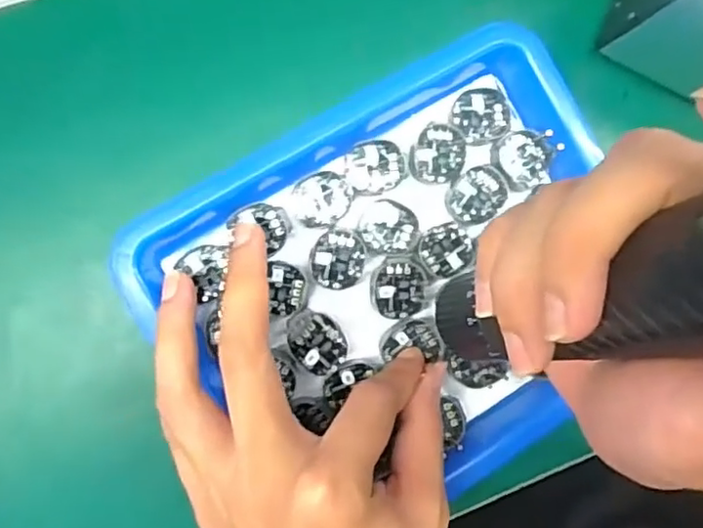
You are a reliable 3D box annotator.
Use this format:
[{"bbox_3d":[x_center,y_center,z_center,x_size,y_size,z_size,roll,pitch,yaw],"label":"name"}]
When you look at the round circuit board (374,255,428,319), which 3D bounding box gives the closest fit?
[{"bbox_3d":[0.023,0.011,0.289,0.025,0.004,0.028,-4,87,-7],"label":"round circuit board"}]

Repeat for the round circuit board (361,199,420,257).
[{"bbox_3d":[0.017,-0.017,0.289,0.027,0.004,0.025,0,87,-7],"label":"round circuit board"}]

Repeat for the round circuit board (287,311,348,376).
[{"bbox_3d":[-0.016,0.035,0.279,0.023,0.007,0.027,-30,91,-7],"label":"round circuit board"}]

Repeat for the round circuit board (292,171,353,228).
[{"bbox_3d":[-0.013,-0.029,0.284,0.027,0.004,0.024,-12,88,-7],"label":"round circuit board"}]

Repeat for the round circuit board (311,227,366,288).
[{"bbox_3d":[-0.006,-0.002,0.285,0.024,0.004,0.027,39,83,-3],"label":"round circuit board"}]

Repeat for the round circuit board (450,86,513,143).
[{"bbox_3d":[0.062,-0.070,0.295,0.027,0.004,0.025,0,87,-7],"label":"round circuit board"}]

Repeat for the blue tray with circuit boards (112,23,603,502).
[{"bbox_3d":[0.027,0.009,0.280,0.206,0.035,0.170,-29,90,-7],"label":"blue tray with circuit boards"}]

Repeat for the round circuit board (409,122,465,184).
[{"bbox_3d":[0.040,-0.051,0.292,0.024,0.004,0.028,37,83,-3],"label":"round circuit board"}]

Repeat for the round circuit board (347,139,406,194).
[{"bbox_3d":[0.011,-0.044,0.288,0.027,0.004,0.023,-7,88,-7],"label":"round circuit board"}]

